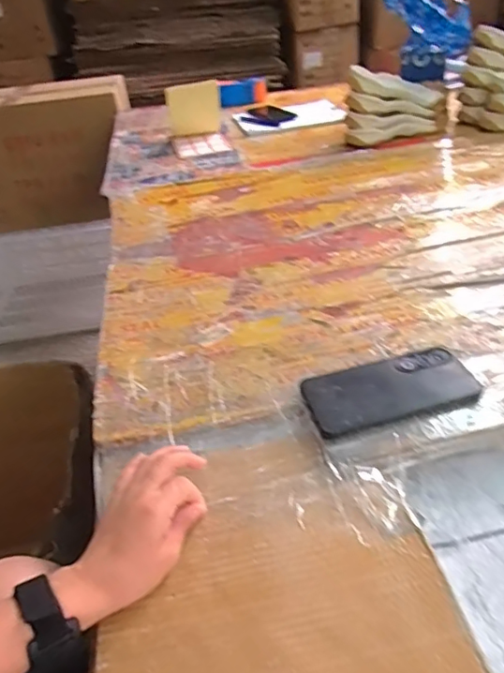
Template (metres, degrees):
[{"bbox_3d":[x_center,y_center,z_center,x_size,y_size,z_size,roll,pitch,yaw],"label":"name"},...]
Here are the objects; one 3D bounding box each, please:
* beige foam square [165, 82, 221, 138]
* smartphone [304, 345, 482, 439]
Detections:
[{"bbox_3d":[-0.135,-0.530,1.234,0.136,0.119,0.026,-21,54,-21],"label":"beige foam square"},{"bbox_3d":[0.136,0.052,0.526,0.162,0.013,0.076,-13,38,-7],"label":"smartphone"}]

